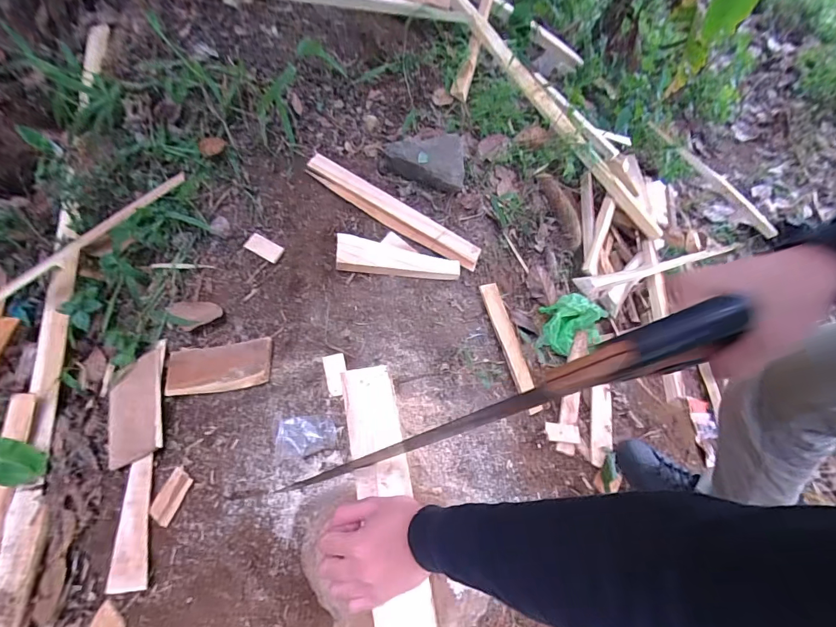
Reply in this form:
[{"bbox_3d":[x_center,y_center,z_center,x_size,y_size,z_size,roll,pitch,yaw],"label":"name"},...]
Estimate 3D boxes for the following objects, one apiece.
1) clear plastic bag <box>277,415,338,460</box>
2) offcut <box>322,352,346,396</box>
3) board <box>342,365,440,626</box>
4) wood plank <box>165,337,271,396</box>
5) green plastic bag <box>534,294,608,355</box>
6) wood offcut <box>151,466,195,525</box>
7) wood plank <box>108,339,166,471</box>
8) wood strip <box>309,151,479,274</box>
[{"bbox_3d":[-0.175,0.192,0.649,0.088,0.034,0.065,-3,59,-7],"label":"clear plastic bag"},{"bbox_3d":[-0.140,0.104,0.705,0.036,0.015,0.071,-11,60,-11],"label":"offcut"},{"bbox_3d":[-0.027,0.251,0.458,0.066,0.017,0.392,-8,68,-9],"label":"board"},{"bbox_3d":[-0.353,0.095,0.721,0.193,0.020,0.086,-8,58,8],"label":"wood plank"},{"bbox_3d":[0.361,0.028,0.971,0.184,0.087,0.120,1,58,-4],"label":"green plastic bag"},{"bbox_3d":[-0.372,0.275,0.621,0.037,0.010,0.075,18,59,7],"label":"wood offcut"},{"bbox_3d":[-0.497,0.159,0.722,0.119,0.014,0.202,-29,58,8],"label":"wood plank"},{"bbox_3d":[-0.051,-0.209,0.859,0.395,0.022,0.060,30,60,-2],"label":"wood strip"}]

